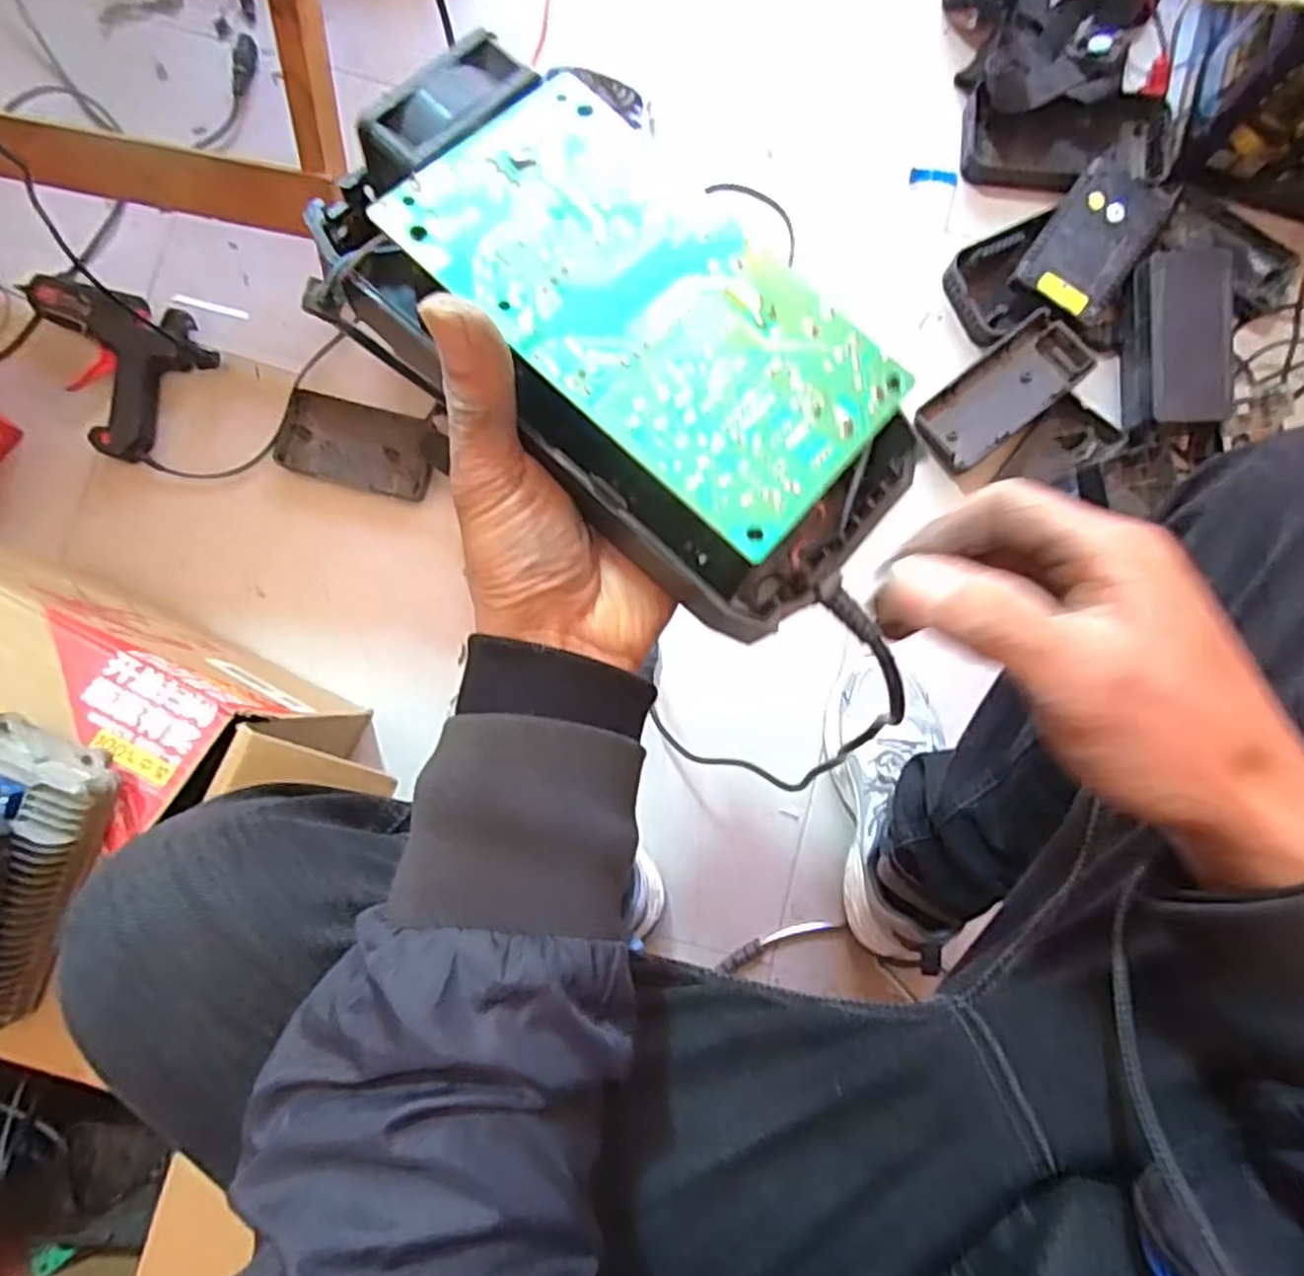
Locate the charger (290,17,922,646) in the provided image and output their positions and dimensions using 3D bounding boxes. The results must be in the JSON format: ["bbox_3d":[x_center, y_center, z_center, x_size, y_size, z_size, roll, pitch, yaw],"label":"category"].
[{"bbox_3d":[-0.013,-0.095,0.270,0.206,0.060,0.112,41,74,1],"label":"charger"}]

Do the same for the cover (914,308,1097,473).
[{"bbox_3d":[0.360,-0.255,0.804,0.173,0.034,0.080,-41,88,8],"label":"cover"}]

